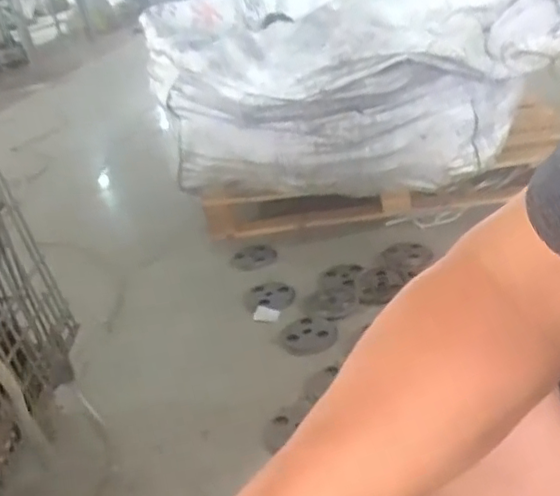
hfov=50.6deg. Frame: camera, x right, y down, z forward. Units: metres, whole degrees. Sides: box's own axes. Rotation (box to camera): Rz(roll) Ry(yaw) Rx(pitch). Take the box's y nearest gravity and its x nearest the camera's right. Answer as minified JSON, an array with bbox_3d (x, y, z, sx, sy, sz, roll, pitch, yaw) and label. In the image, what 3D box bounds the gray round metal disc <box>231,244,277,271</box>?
[{"bbox_3d":[-0.073,0.026,1.657,0.123,0.014,0.130,-8,28,4],"label":"gray round metal disc"}]

